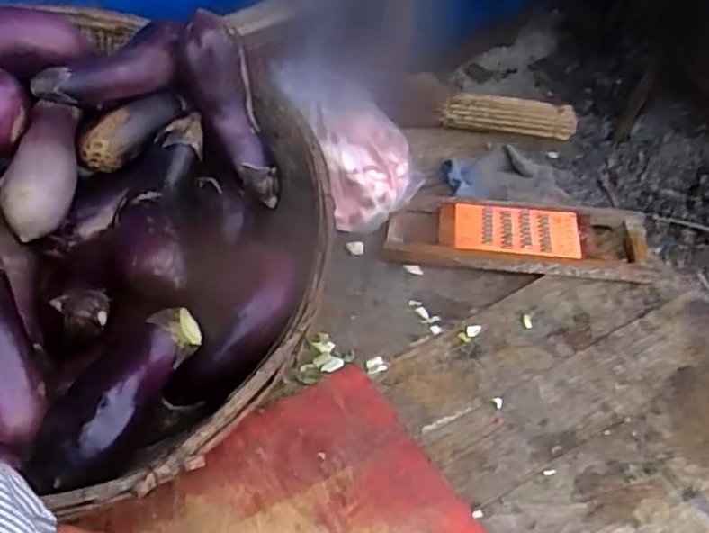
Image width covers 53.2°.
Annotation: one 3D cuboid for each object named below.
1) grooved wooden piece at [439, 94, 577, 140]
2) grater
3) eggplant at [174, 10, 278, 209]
[{"bbox_3d":[0.194,-0.187,0.883,0.168,0.040,0.033,2,55,1],"label":"grooved wooden piece"},{"bbox_3d":[0.168,-0.030,0.734,0.260,0.037,0.101,7,55,4],"label":"grater"},{"bbox_3d":[-0.116,-0.142,0.664,0.060,0.045,0.177,-24,99,-18],"label":"eggplant"}]

